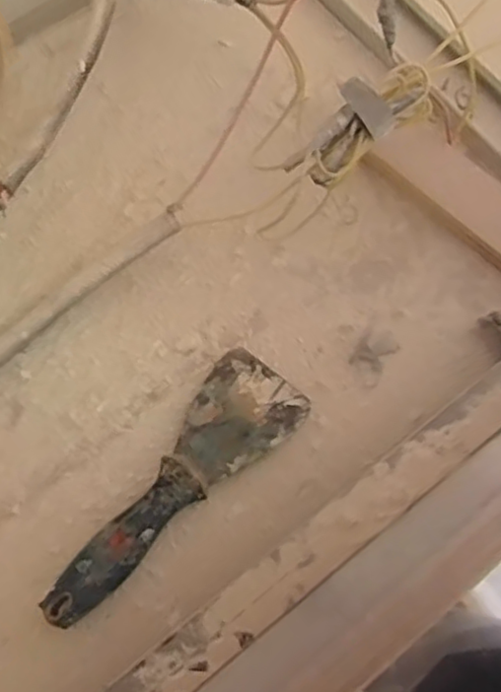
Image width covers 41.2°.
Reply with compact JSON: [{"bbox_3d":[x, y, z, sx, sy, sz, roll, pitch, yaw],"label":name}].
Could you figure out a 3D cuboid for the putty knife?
[{"bbox_3d":[-0.054,0.082,0.426,0.200,0.028,0.065,-41,78,-13],"label":"putty knife"}]

